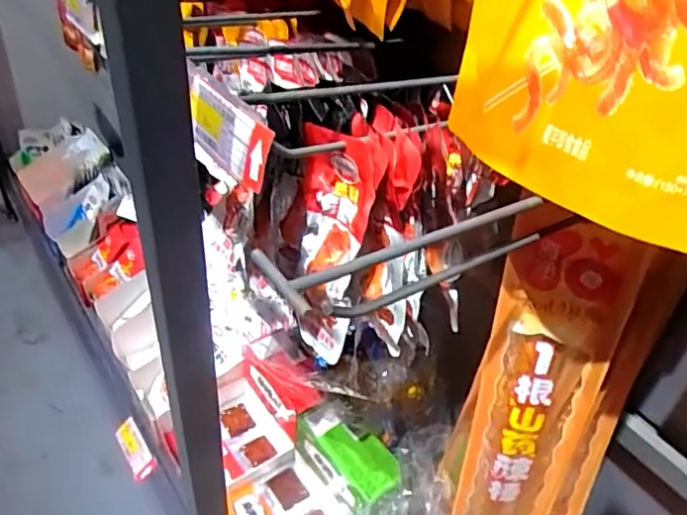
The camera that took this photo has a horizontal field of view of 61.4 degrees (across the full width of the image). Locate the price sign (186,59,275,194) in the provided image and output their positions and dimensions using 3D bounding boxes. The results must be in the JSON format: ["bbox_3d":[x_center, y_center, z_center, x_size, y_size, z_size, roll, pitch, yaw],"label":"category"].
[{"bbox_3d":[-0.073,-0.078,0.353,0.007,0.045,0.092,-10,42,-42],"label":"price sign"}]

